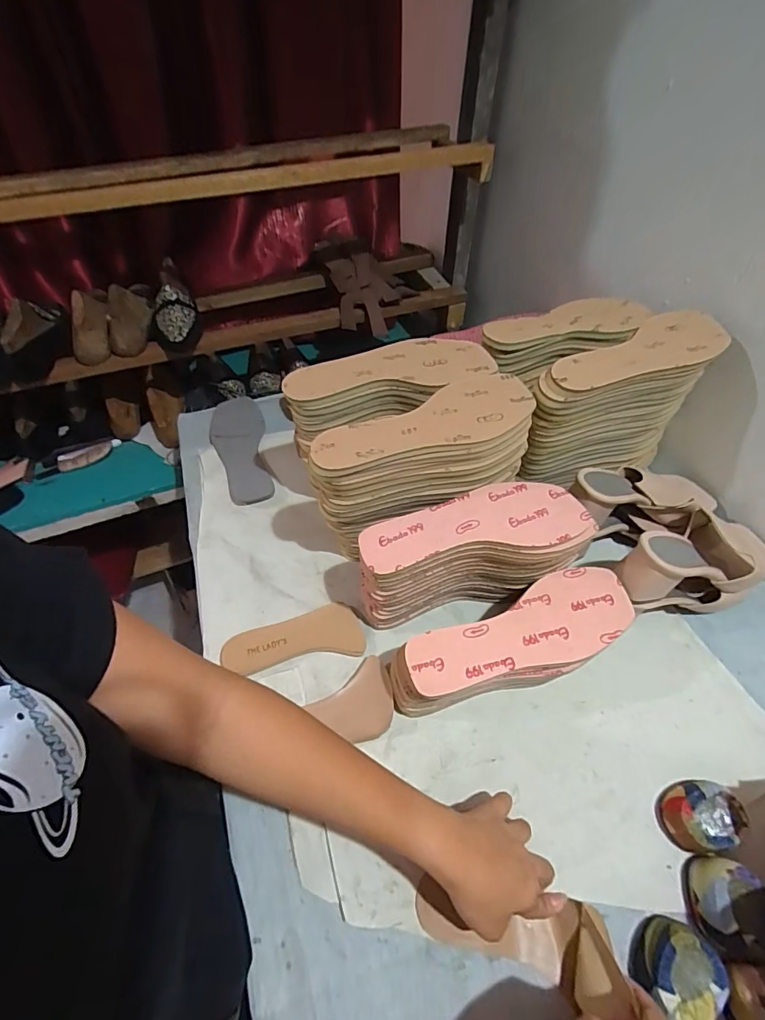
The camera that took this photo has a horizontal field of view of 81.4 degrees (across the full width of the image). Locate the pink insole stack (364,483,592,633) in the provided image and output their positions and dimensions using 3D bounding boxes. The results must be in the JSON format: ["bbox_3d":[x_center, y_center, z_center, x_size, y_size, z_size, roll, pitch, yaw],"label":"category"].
[{"bbox_3d":[0.093,0.059,0.500,0.239,0.143,0.088,-12,53,-9],"label":"pink insole stack"}]

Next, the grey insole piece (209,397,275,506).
[{"bbox_3d":[-0.229,-0.103,0.713,0.084,0.011,0.247,-11,52,-9],"label":"grey insole piece"}]

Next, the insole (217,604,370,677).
[{"bbox_3d":[-0.102,0.150,0.512,0.155,0.014,0.060,-11,53,-8],"label":"insole"}]

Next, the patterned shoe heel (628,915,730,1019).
[{"bbox_3d":[0.225,0.351,0.337,0.055,0.034,0.048,-37,60,-25],"label":"patterned shoe heel"}]

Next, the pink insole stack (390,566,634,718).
[{"bbox_3d":[0.134,0.147,0.466,0.255,0.089,0.087,-18,53,-14],"label":"pink insole stack"}]

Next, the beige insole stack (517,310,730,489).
[{"bbox_3d":[0.281,-0.115,0.554,0.223,0.187,0.079,-25,55,-19],"label":"beige insole stack"}]

